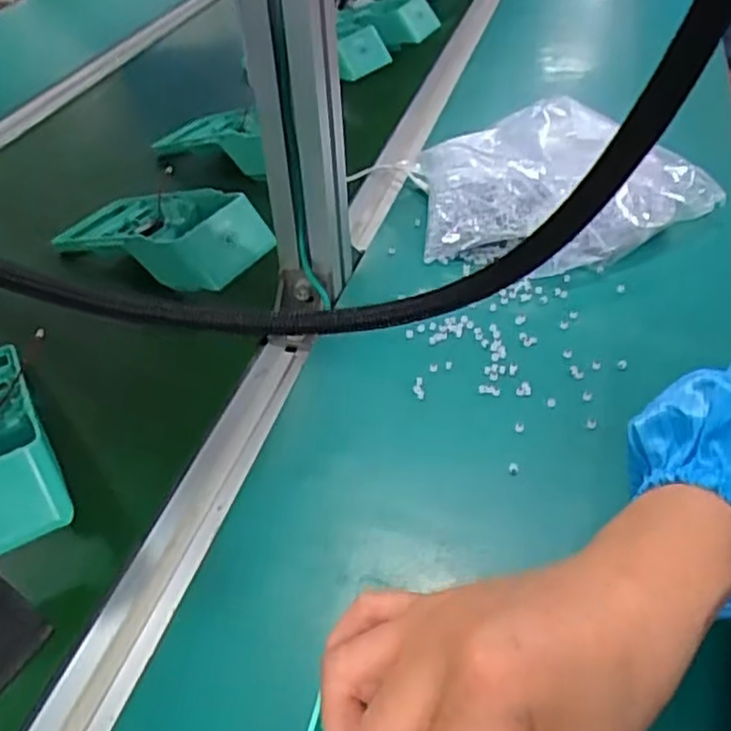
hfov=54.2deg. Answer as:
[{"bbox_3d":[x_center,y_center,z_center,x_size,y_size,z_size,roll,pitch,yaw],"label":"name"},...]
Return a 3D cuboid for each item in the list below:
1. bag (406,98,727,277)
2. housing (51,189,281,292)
[{"bbox_3d":[0.164,-0.155,0.596,0.240,0.059,0.177,-7,42,-4],"label":"bag"},{"bbox_3d":[-0.166,-0.112,0.569,0.190,0.045,0.090,21,48,25],"label":"housing"}]

